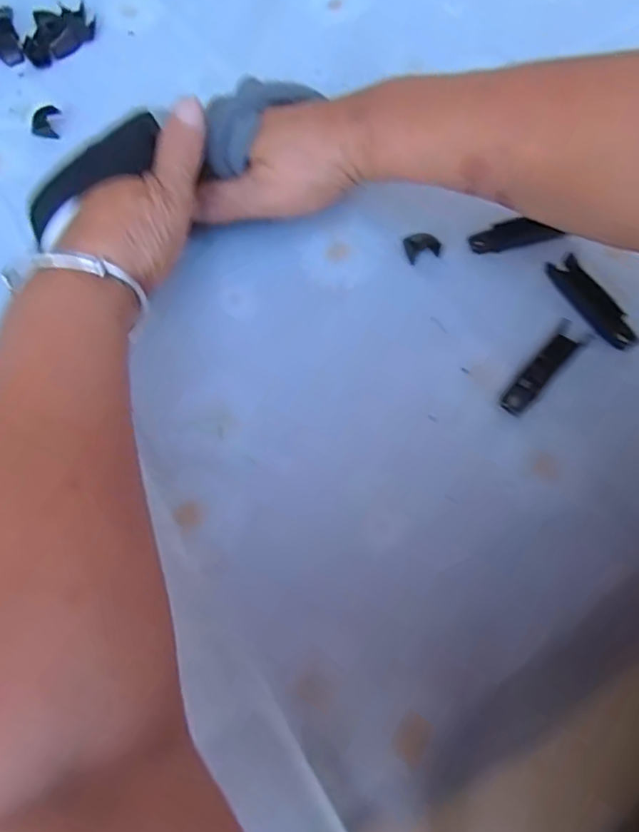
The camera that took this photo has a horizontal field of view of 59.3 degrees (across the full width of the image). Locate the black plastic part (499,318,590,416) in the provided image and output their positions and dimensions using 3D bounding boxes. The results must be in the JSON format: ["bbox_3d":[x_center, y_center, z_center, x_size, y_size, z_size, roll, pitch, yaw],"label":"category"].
[{"bbox_3d":[0.119,-0.026,0.300,0.015,0.004,0.065,41,73,17],"label":"black plastic part"}]

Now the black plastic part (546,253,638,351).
[{"bbox_3d":[0.154,-0.064,0.314,0.016,0.006,0.063,-28,68,-10],"label":"black plastic part"}]

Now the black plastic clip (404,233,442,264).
[{"bbox_3d":[0.062,-0.102,0.336,0.021,0.007,0.020,1,66,2],"label":"black plastic clip"}]

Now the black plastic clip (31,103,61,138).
[{"bbox_3d":[-0.194,-0.209,0.398,0.020,0.011,0.023,1,66,2],"label":"black plastic clip"}]

